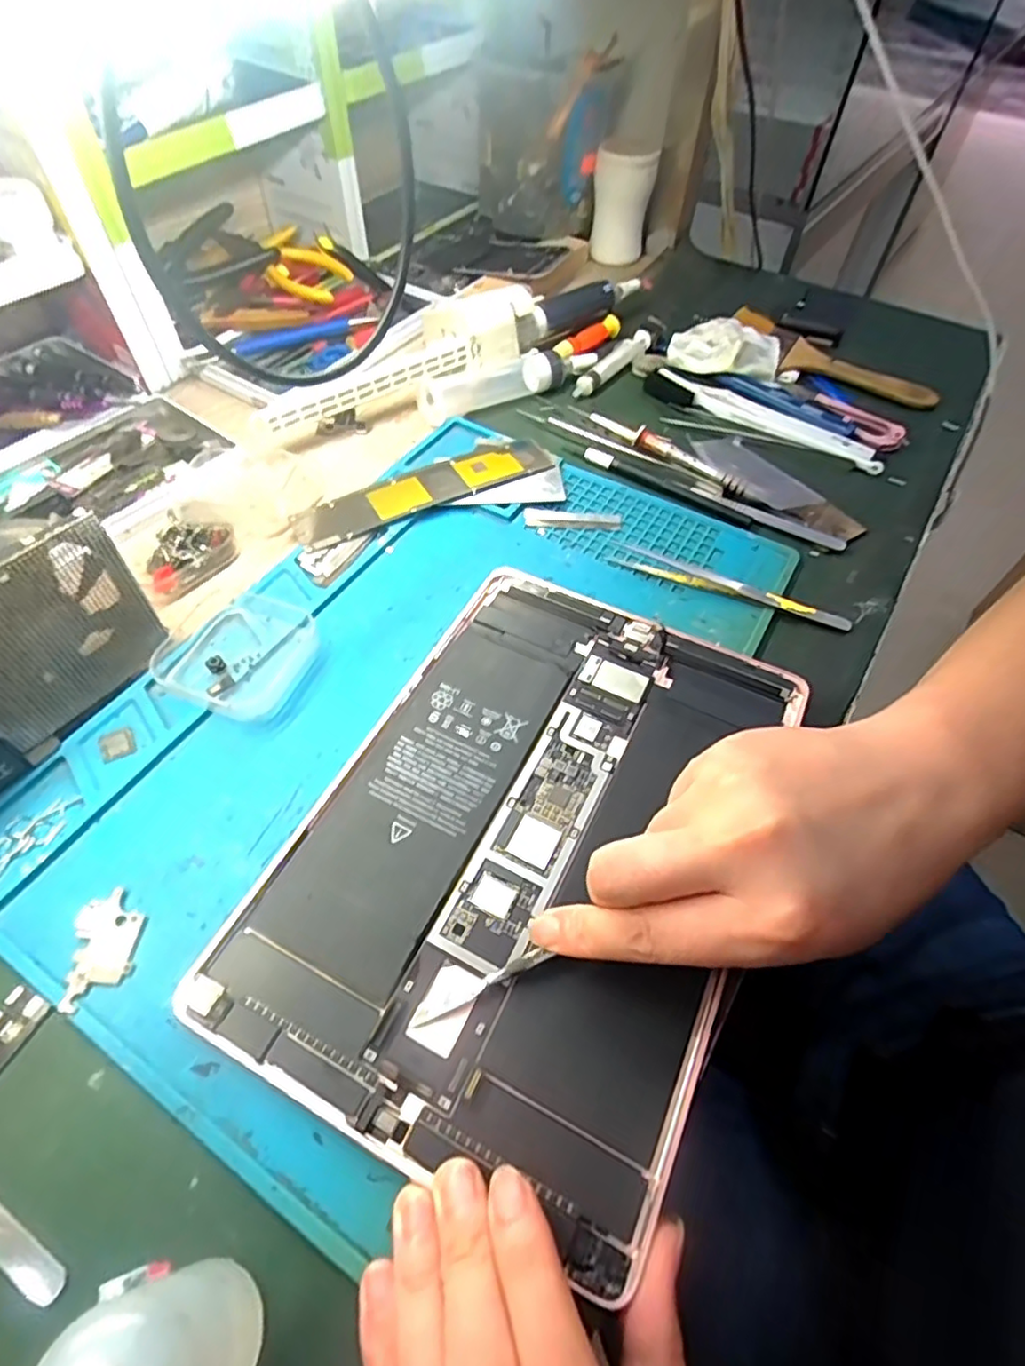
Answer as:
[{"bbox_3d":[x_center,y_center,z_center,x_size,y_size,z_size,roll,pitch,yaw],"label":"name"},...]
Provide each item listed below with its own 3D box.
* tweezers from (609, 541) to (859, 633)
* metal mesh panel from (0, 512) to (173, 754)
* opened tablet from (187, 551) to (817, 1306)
[{"bbox_3d":[0.118,-0.055,0.347,0.133,0.012,0.016,23,57,13],"label":"tweezers"},{"bbox_3d":[-0.193,-0.019,0.267,0.010,0.082,0.080,30,59,17],"label":"metal mesh panel"},{"bbox_3d":[0.010,0.057,0.265,0.172,0.011,0.243,24,57,13],"label":"opened tablet"}]

